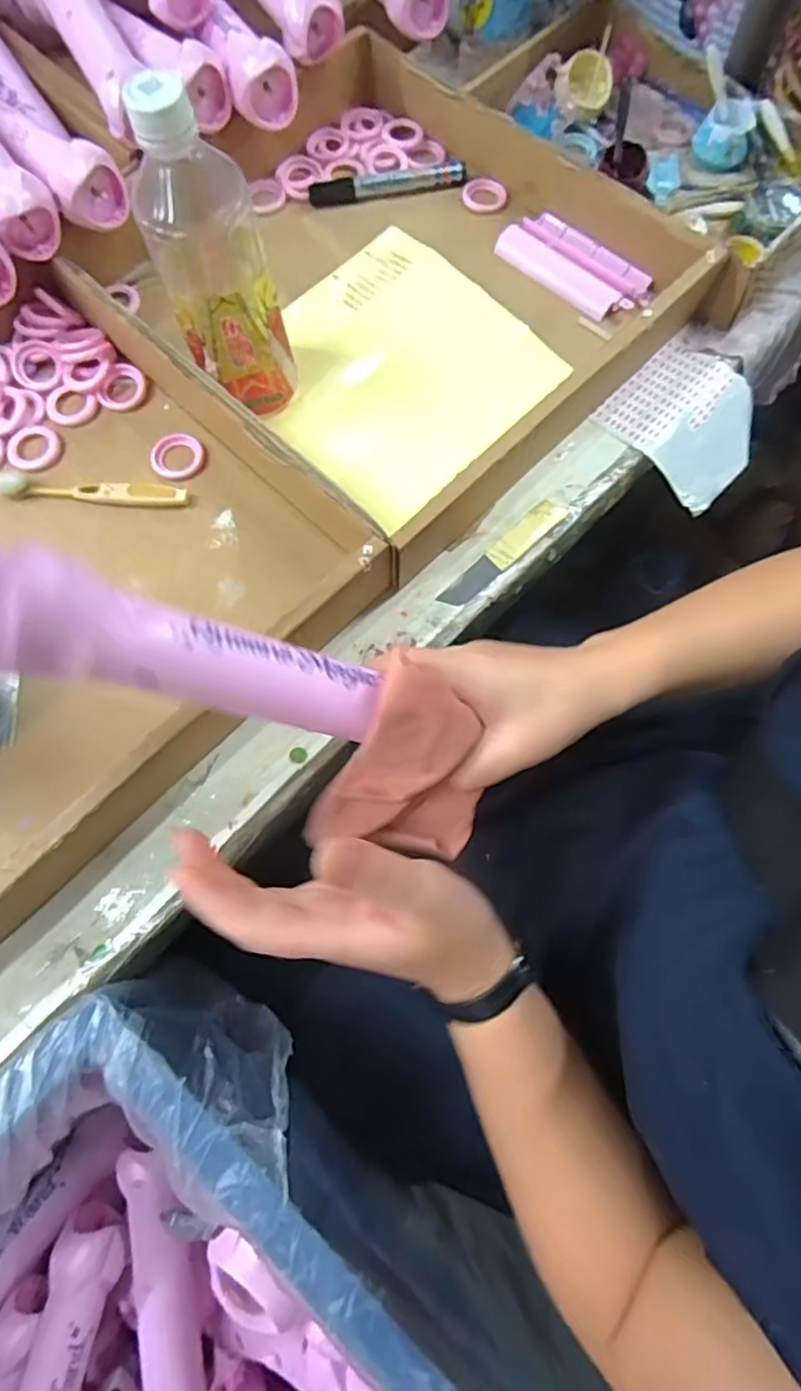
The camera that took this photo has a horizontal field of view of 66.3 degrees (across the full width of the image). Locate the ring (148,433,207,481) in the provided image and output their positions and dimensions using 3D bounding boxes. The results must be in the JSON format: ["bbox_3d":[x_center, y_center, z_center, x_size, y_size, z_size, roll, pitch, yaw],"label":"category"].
[{"bbox_3d":[-0.161,-0.173,0.445,0.039,0.005,0.035,-33,77,-10],"label":"ring"}]

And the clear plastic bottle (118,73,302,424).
[{"bbox_3d":[-0.111,-0.254,0.376,0.064,0.180,0.055,-24,75,-8],"label":"clear plastic bottle"}]

